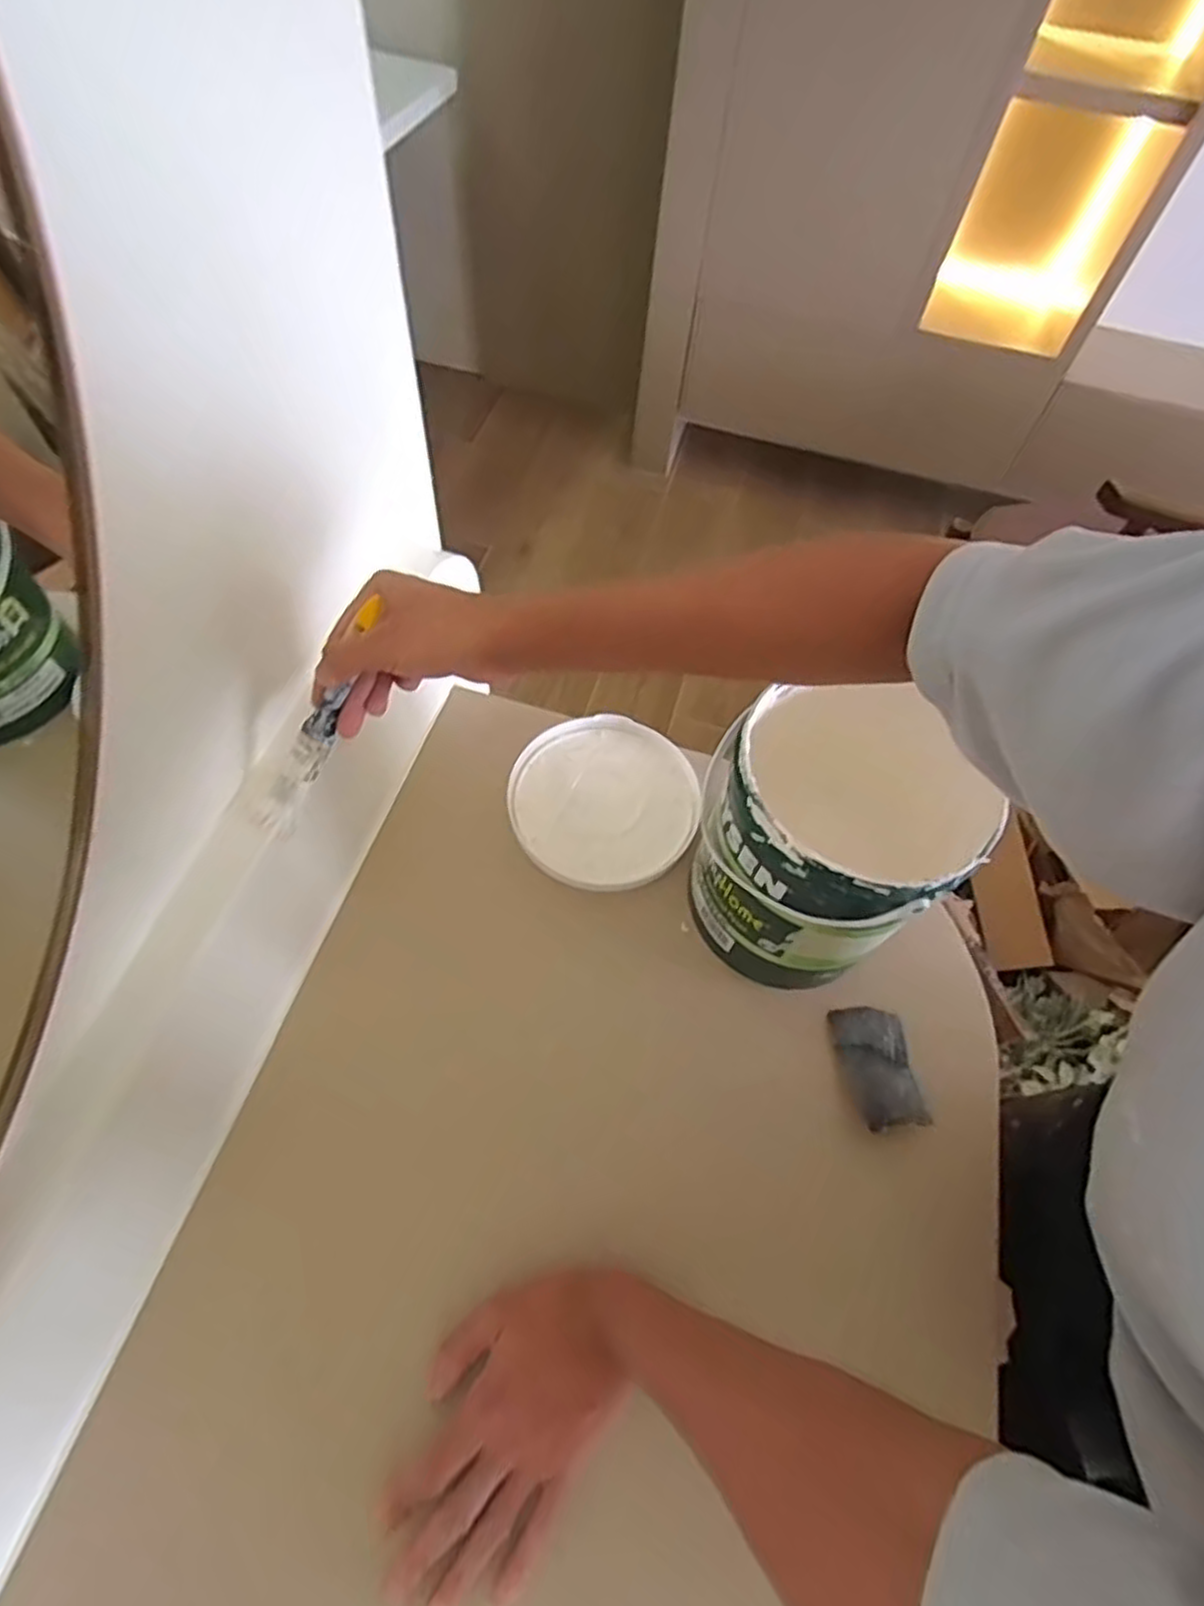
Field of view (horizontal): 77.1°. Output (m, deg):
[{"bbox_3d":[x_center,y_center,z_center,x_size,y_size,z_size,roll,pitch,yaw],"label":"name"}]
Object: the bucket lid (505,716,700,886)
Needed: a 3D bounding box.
[{"bbox_3d":[0.001,-0.005,0.690,0.169,0.017,0.164,2,58,-3],"label":"bucket lid"}]

